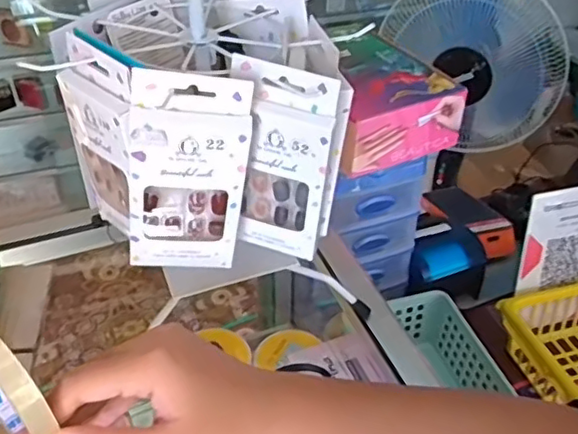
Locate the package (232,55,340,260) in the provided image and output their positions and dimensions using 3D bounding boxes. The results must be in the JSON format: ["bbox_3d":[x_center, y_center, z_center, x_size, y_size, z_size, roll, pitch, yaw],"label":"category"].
[{"bbox_3d":[-0.003,-0.030,0.398,0.061,0.138,0.013,12,40,15],"label":"package"}]

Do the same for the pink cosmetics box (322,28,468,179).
[{"bbox_3d":[0.088,-0.128,0.672,0.135,0.064,0.157,-17,42,-20],"label":"pink cosmetics box"}]

